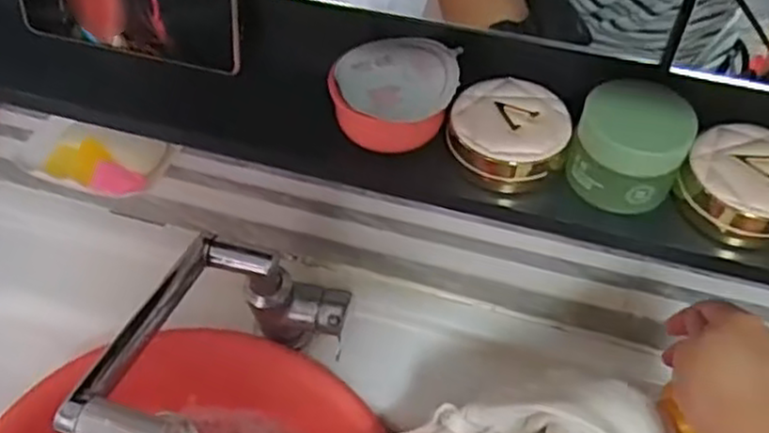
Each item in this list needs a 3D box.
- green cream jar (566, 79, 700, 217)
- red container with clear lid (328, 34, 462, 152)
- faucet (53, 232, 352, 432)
[{"bbox_3d":[0.143,-0.040,0.425,0.062,0.053,0.052,15,52,10],"label":"green cream jar"},{"bbox_3d":[0.006,-0.076,0.459,0.079,0.045,0.070,0,51,-2],"label":"red container with clear lid"},{"bbox_3d":[-0.125,0.102,0.563,0.110,0.128,0.279,23,25,16],"label":"faucet"}]

